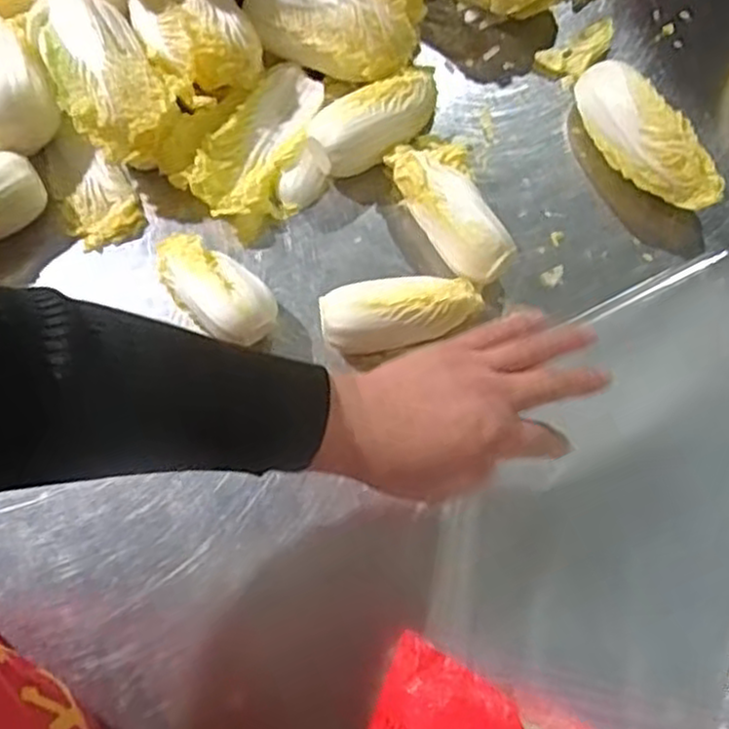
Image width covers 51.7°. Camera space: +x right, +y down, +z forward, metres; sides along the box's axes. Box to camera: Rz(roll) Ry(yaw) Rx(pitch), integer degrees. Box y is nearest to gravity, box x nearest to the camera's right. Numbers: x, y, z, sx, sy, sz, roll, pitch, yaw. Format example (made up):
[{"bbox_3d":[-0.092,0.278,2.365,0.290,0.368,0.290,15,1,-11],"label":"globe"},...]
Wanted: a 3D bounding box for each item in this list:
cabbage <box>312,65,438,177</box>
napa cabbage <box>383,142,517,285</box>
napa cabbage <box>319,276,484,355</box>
[{"bbox_3d":[0.009,-0.178,0.550,0.111,0.045,0.050,-35,73,-10],"label":"cabbage"},{"bbox_3d":[0.059,-0.111,0.526,0.058,0.048,0.126,-19,71,-4],"label":"napa cabbage"},{"bbox_3d":[0.024,-0.032,0.503,0.103,0.047,0.048,-2,71,1],"label":"napa cabbage"}]

